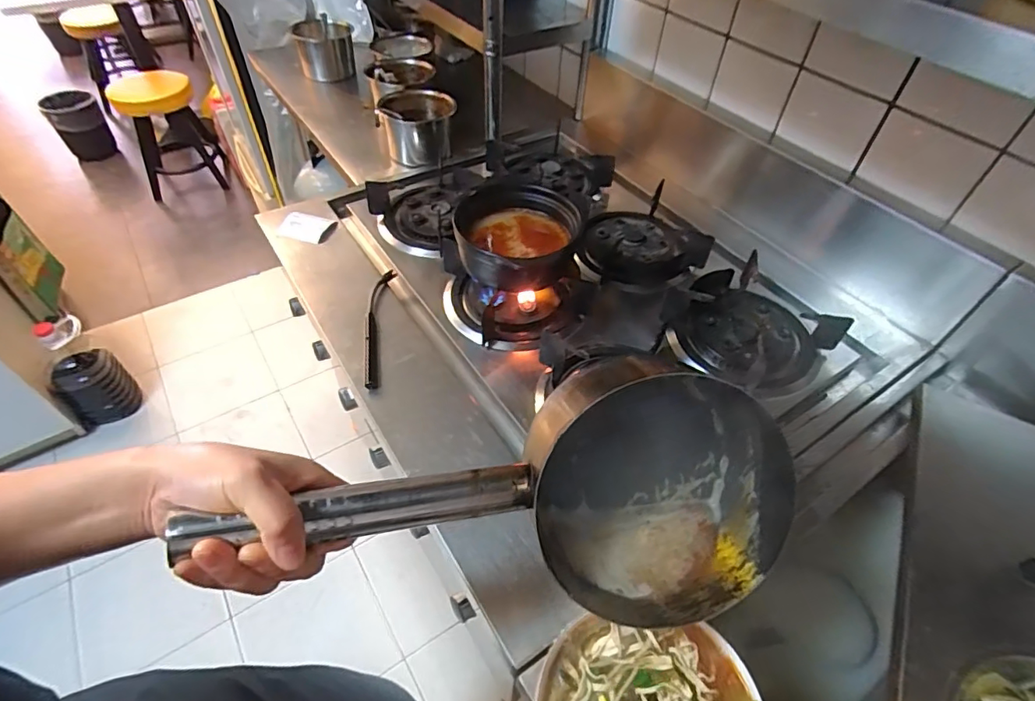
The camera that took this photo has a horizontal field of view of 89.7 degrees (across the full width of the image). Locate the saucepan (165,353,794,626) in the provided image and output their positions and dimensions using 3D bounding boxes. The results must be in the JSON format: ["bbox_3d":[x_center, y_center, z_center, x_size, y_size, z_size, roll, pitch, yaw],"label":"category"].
[{"bbox_3d":[0.002,0.106,0.358,0.387,0.115,0.165,5,46,-26],"label":"saucepan"}]

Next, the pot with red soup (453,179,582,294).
[{"bbox_3d":[-0.001,-0.160,0.749,0.168,0.082,0.197,3,49,0],"label":"pot with red soup"}]

